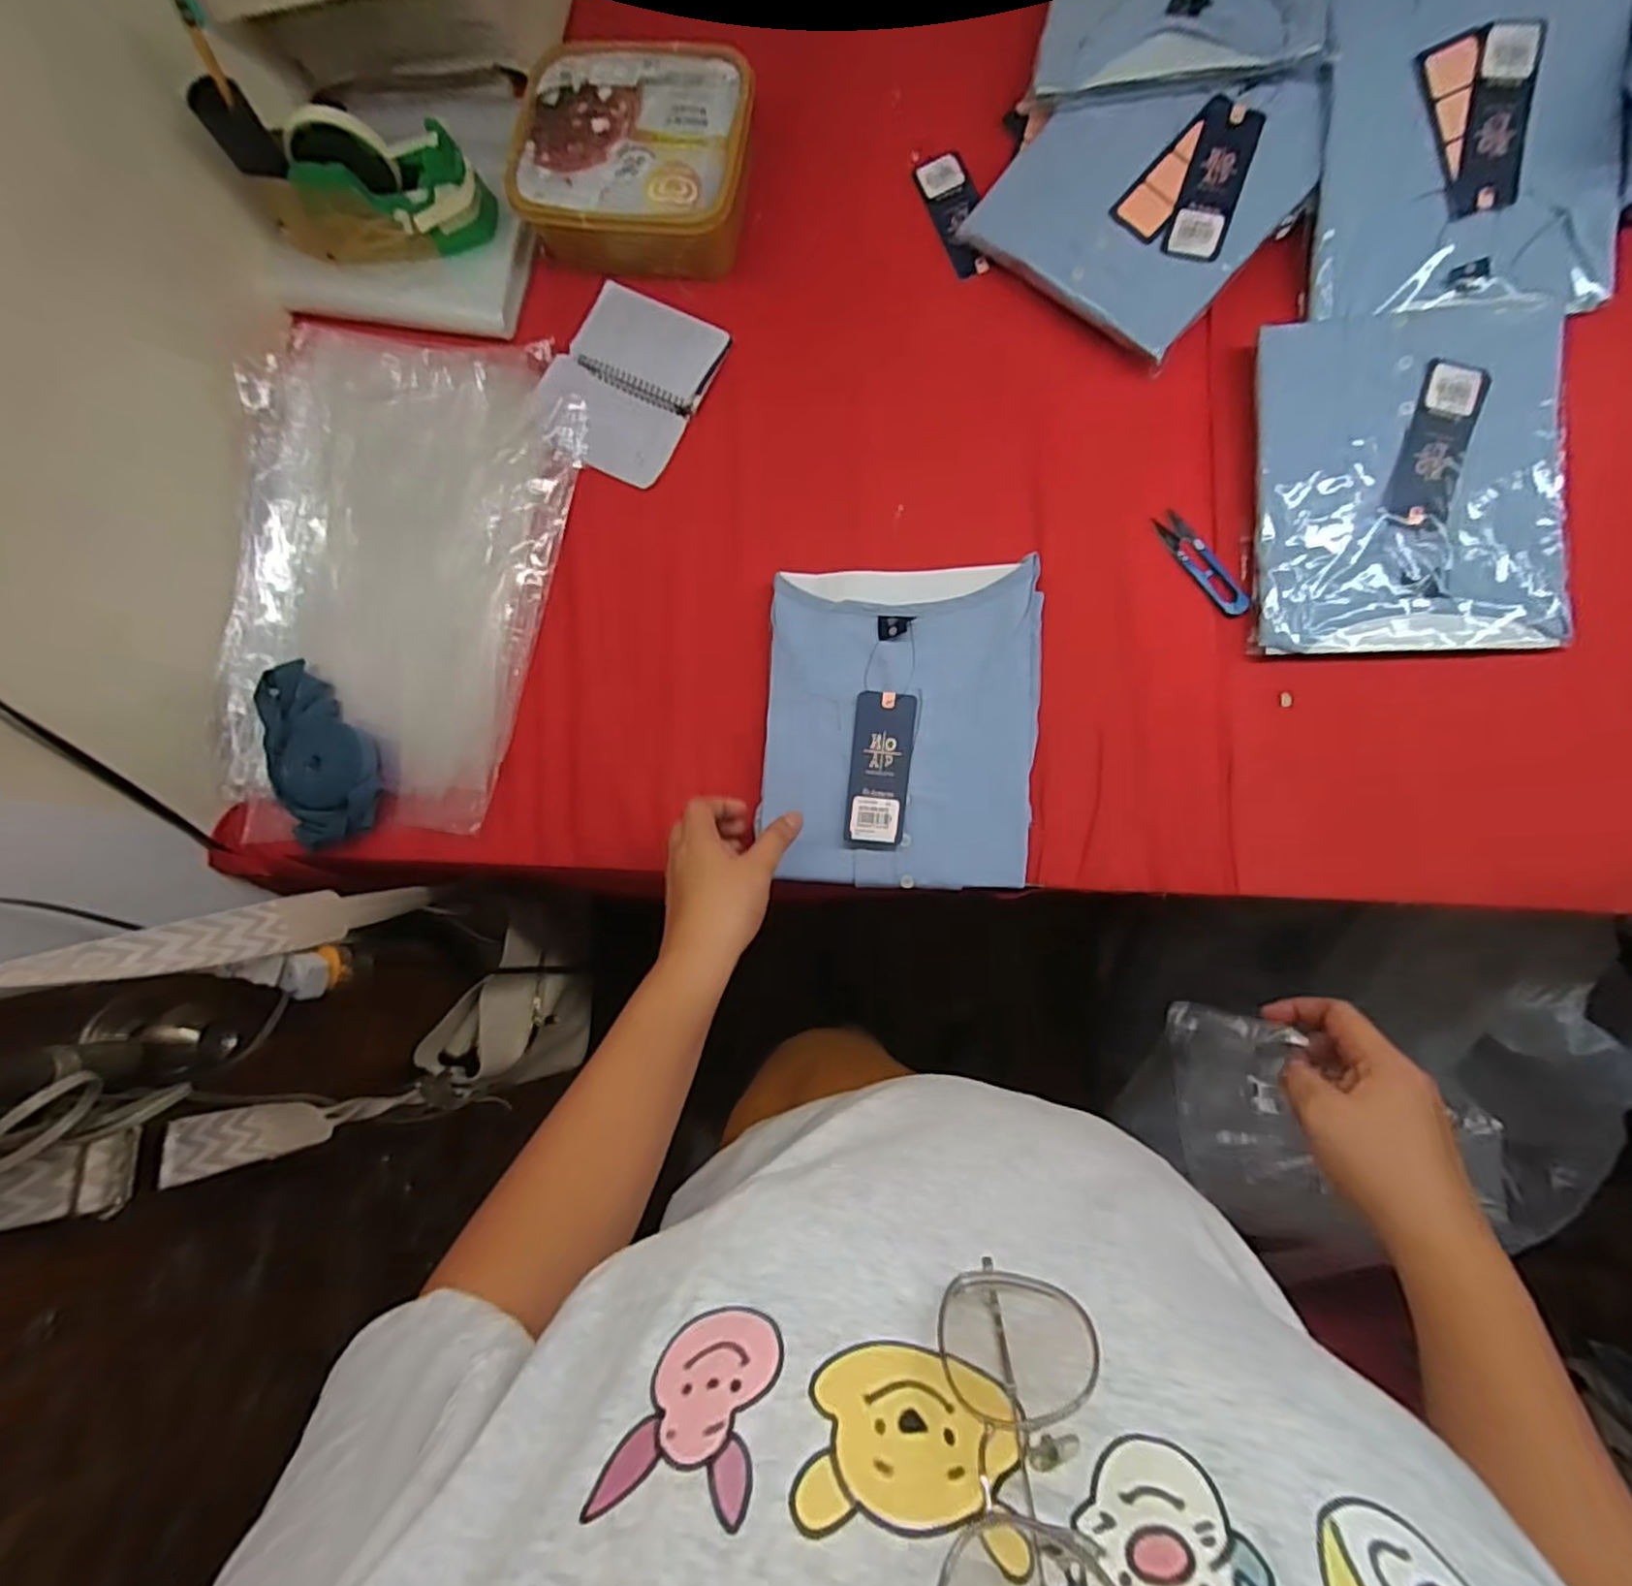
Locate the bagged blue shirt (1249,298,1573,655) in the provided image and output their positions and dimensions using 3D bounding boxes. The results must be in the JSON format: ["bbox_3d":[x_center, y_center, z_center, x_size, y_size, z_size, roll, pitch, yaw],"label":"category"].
[{"bbox_3d":[0.451,-0.236,0.535,0.211,0.026,0.251,0,88,8],"label":"bagged blue shirt"}]

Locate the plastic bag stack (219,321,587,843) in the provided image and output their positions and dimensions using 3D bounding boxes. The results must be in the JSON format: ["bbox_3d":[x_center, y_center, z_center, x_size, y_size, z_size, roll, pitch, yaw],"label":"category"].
[{"bbox_3d":[-0.395,-0.190,0.640,0.317,0.020,0.455,11,90,8],"label":"plastic bag stack"}]

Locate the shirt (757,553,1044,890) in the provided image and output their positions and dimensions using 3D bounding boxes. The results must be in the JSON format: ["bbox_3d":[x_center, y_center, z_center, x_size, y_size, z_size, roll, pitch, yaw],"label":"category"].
[{"bbox_3d":[0.064,-0.055,0.558,0.212,0.038,0.253,3,89,8],"label":"shirt"}]

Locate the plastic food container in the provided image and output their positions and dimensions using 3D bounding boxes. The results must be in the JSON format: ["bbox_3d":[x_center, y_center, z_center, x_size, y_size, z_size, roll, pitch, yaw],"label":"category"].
[{"bbox_3d":[-0.159,-0.551,0.617,0.207,0.082,0.150,12,87,7],"label":"plastic food container"}]

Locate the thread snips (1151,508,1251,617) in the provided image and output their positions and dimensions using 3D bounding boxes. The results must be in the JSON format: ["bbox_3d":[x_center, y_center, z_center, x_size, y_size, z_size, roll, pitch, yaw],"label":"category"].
[{"bbox_3d":[0.312,-0.186,0.565,0.025,0.010,0.102,-33,84,6],"label":"thread snips"}]

